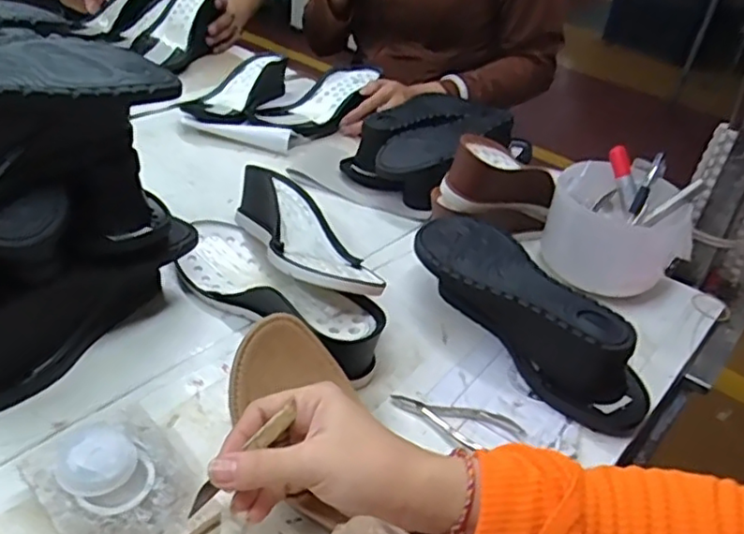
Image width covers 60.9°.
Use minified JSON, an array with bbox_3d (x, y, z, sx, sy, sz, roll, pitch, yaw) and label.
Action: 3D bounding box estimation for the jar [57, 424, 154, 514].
[{"bbox_3d":[-0.164,0.124,0.385,0.060,0.021,0.045,30,34,21],"label":"jar"}]

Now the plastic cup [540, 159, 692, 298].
[{"bbox_3d":[0.237,-0.028,0.622,0.135,0.100,0.117,24,39,22],"label":"plastic cup"}]

